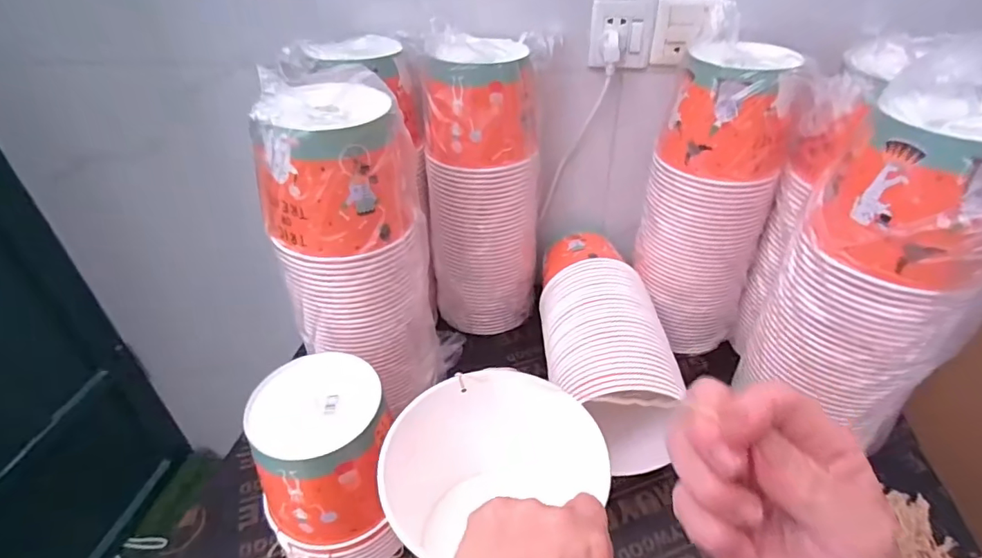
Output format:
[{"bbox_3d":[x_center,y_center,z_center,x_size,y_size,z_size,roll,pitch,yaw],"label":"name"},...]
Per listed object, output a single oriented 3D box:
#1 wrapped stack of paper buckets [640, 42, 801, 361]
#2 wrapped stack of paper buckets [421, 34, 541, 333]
[{"bbox_3d":[0.302,-0.097,0.710,0.158,0.399,0.127,16,40,22],"label":"wrapped stack of paper buckets"},{"bbox_3d":[-0.009,-0.117,0.740,0.165,0.421,0.125,0,37,2],"label":"wrapped stack of paper buckets"}]

